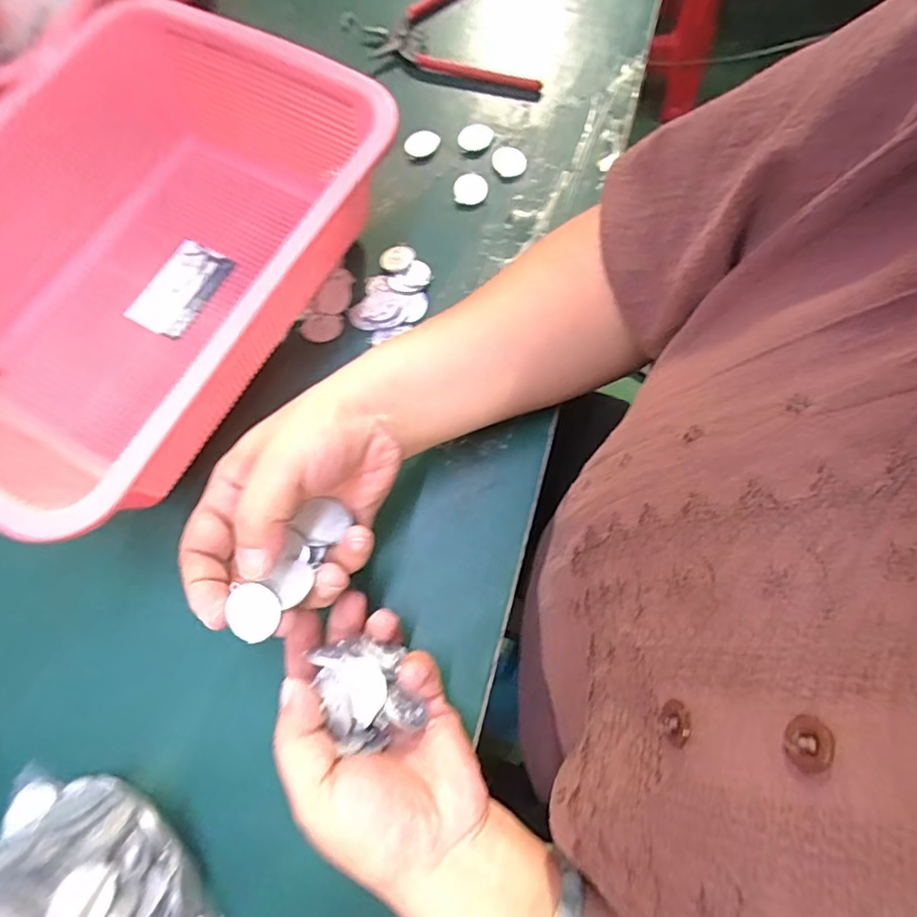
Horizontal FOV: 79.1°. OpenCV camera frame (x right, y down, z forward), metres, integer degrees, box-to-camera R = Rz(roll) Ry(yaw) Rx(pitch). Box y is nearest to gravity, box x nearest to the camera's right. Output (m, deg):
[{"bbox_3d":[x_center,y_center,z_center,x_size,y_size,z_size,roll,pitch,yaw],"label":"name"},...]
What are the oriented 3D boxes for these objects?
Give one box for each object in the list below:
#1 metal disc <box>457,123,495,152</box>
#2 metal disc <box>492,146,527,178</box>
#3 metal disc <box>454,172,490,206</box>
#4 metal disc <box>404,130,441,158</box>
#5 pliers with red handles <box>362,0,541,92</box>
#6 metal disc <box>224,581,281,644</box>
[{"bbox_3d":[0.013,-0.244,0.421,0.027,0.004,0.027,0,70,1],"label":"metal disc"},{"bbox_3d":[0.038,-0.222,0.414,0.025,0.004,0.027,0,70,1],"label":"metal disc"},{"bbox_3d":[0.009,-0.197,0.405,0.024,0.005,0.026,0,70,1],"label":"metal disc"},{"bbox_3d":[-0.028,-0.238,0.419,0.026,0.005,0.023,-1,70,0],"label":"metal disc"},{"bbox_3d":[0.006,-0.360,0.453,0.141,0.019,0.120,12,71,5],"label":"pliers with red handles"},{"bbox_3d":[-0.089,0.066,0.239,0.023,0.004,0.022,0,70,1],"label":"metal disc"}]

